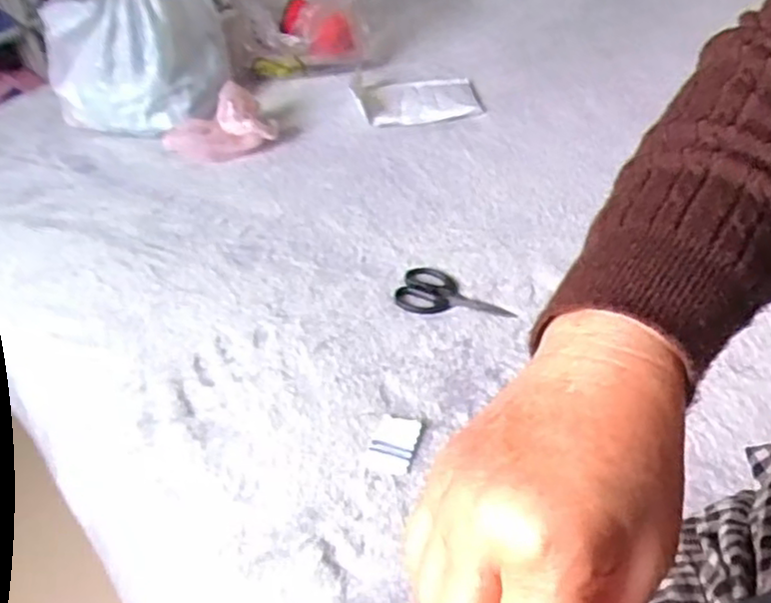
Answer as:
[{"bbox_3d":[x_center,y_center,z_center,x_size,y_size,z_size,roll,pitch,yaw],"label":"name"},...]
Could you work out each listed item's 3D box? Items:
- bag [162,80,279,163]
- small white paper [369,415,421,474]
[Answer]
[{"bbox_3d":[-0.215,-0.229,0.887,0.131,0.069,0.081,-26,46,-18],"label":"bag"},{"bbox_3d":[0.007,0.113,0.547,0.034,0.006,0.054,6,45,14],"label":"small white paper"}]

